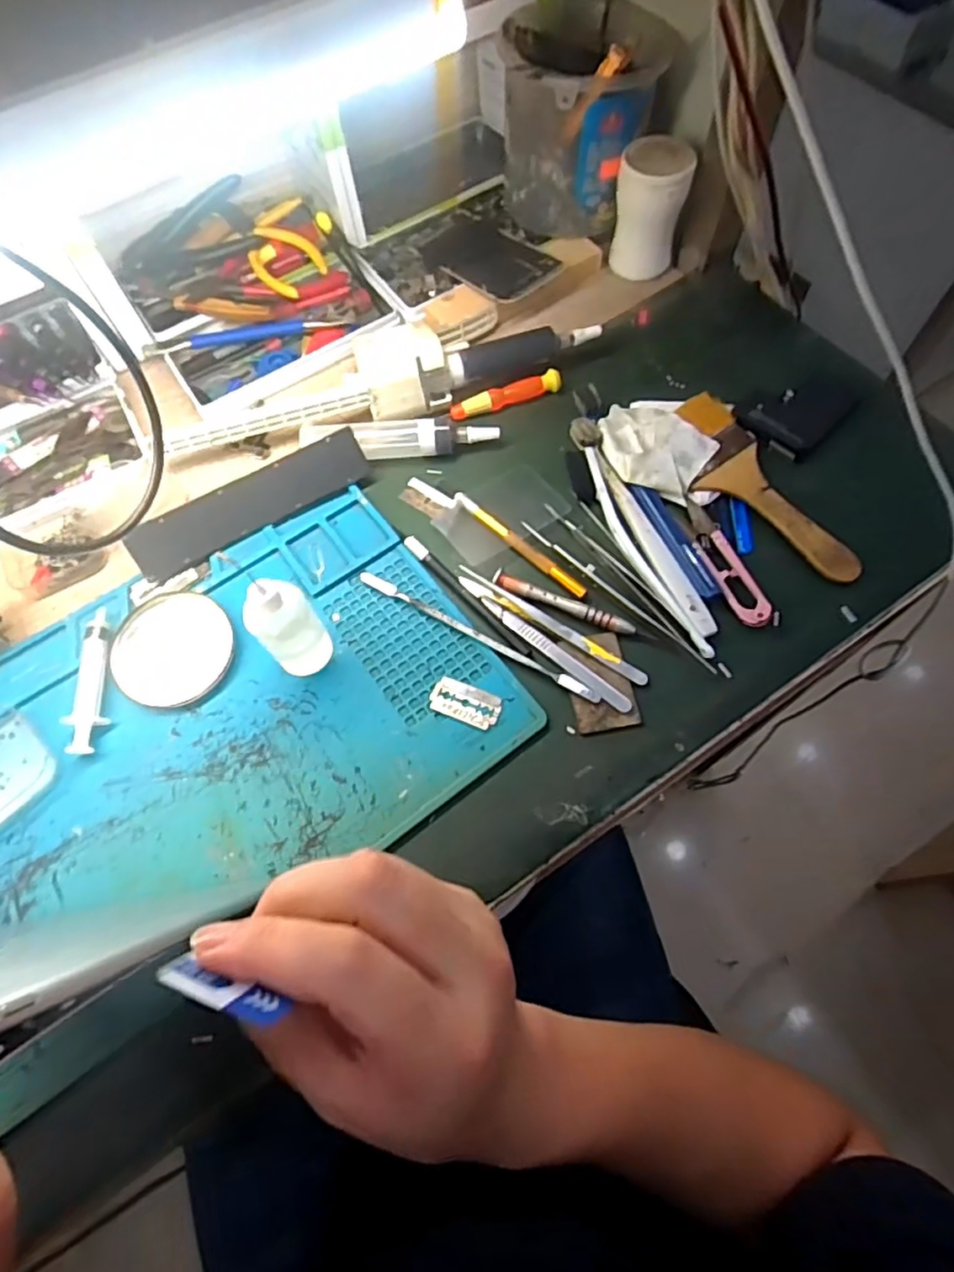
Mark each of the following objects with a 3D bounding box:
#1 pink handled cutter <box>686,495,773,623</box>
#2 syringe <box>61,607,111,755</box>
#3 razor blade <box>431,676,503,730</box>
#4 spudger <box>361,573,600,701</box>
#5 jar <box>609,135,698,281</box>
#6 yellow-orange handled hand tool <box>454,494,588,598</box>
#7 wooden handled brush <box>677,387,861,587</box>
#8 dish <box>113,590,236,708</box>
[{"bbox_3d":[0.160,-0.051,0.411,0.021,0.008,0.100,-15,65,-4],"label":"pink handled cutter"},{"bbox_3d":[-0.240,0.026,0.396,0.019,0.014,0.093,-6,64,0],"label":"syringe"},{"bbox_3d":[-0.007,0.040,0.381,0.043,0.004,0.023,19,67,12],"label":"razor blade"},{"bbox_3d":[-0.001,-0.001,0.398,0.171,0.005,0.008,28,69,15],"label":"spudger"},{"bbox_3d":[0.138,-0.340,0.513,0.053,0.088,0.045,12,66,9],"label":"jar"},{"bbox_3d":[0.027,-0.063,0.427,0.116,0.004,0.009,41,73,20],"label":"yellow-orange handled hand tool"},{"bbox_3d":[0.186,-0.099,0.431,0.058,0.015,0.162,-21,65,-7],"label":"wooden handled brush"},{"bbox_3d":[-0.194,0.007,0.405,0.078,0.008,0.072,-1,64,3],"label":"dish"}]

